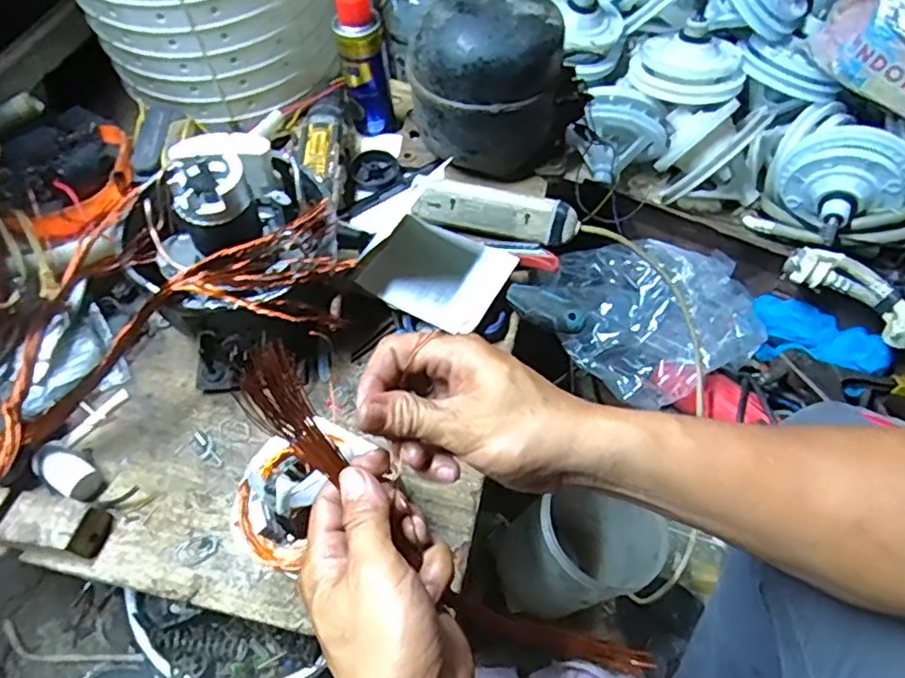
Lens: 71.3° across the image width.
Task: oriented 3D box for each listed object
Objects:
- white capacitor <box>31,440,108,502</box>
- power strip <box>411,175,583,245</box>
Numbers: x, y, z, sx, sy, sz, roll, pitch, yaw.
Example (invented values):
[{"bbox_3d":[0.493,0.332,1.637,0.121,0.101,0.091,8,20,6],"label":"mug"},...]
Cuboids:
[{"bbox_3d":[-0.329,0.112,0.539,0.057,0.025,0.031,28,63,18],"label":"white capacitor"},{"bbox_3d":[0.045,-0.136,0.666,0.173,0.048,0.027,12,19,9],"label":"power strip"}]

